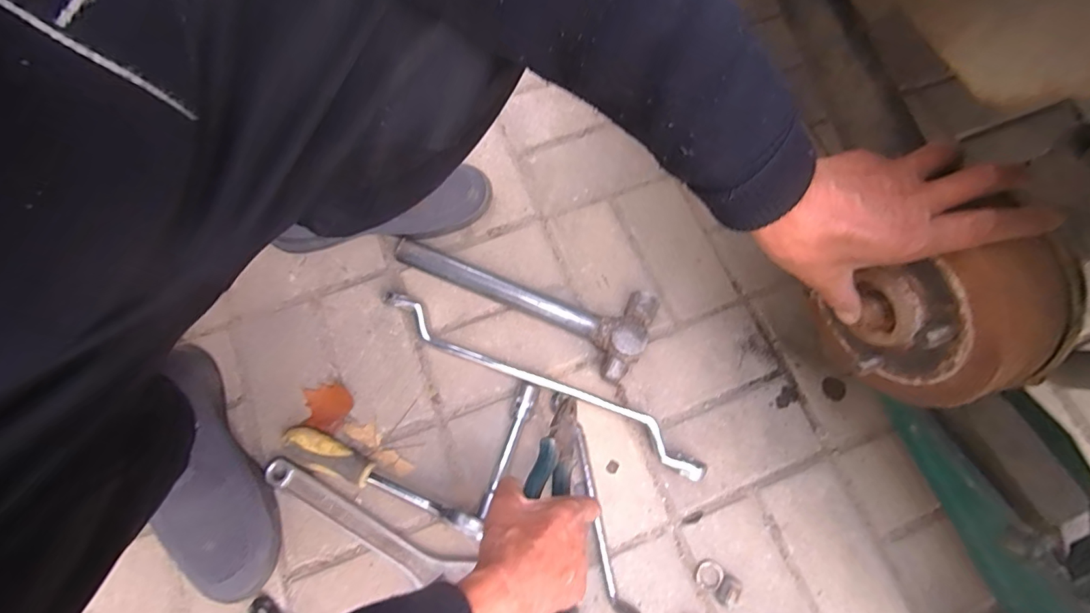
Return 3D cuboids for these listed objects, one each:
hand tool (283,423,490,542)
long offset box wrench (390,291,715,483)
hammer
[{"bbox_3d":[-0.176,0.185,0.523,0.231,0.037,0.035,23,73,6],"label":"hand tool"},{"bbox_3d":[-0.007,0.087,0.562,0.394,0.038,0.037,27,73,7],"label":"long offset box wrench"},{"bbox_3d":[-0.028,-0.020,0.596,0.313,0.043,0.108,25,73,6],"label":"hammer"}]

